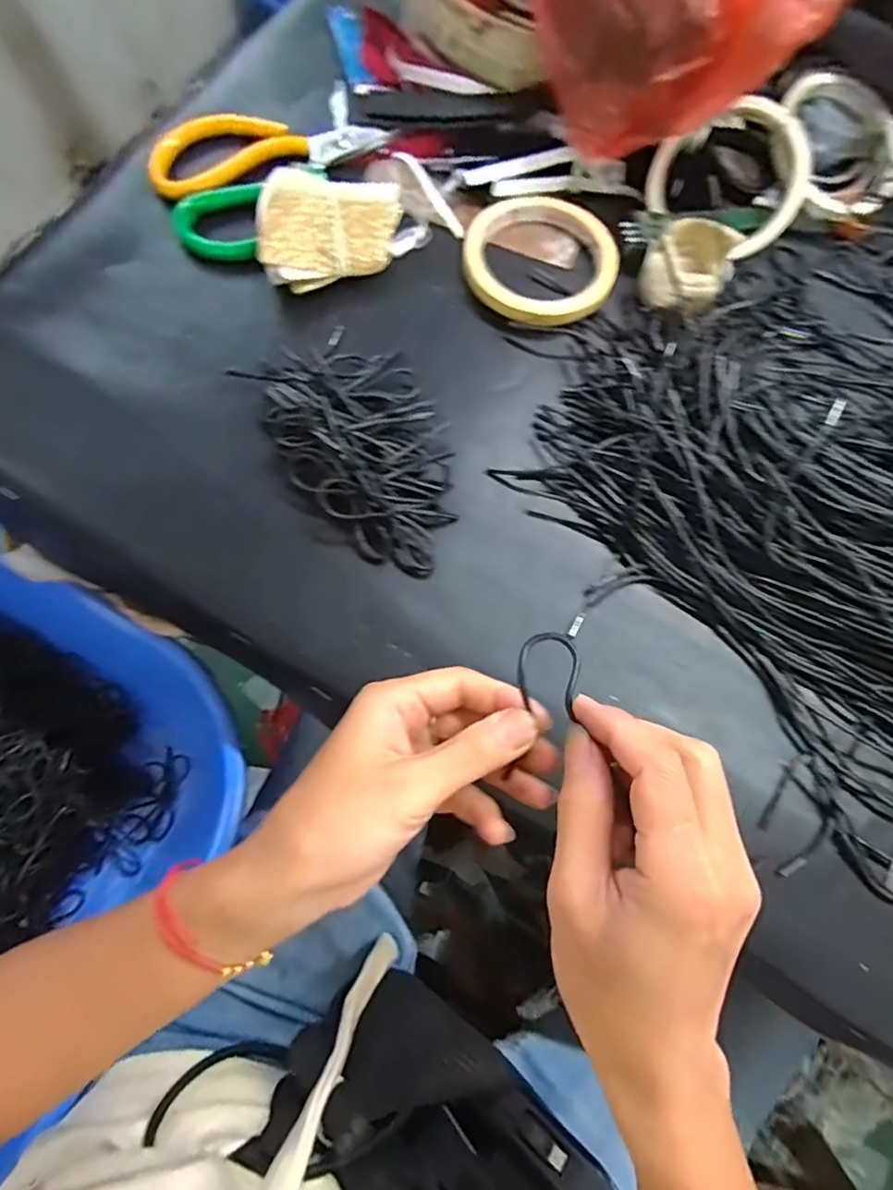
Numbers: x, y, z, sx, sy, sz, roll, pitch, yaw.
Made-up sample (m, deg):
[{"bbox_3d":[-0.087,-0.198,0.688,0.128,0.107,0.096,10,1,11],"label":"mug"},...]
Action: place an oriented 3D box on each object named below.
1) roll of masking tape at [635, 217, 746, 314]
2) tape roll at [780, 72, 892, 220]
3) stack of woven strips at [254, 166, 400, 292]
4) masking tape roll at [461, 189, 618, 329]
[{"bbox_3d":[0.149,-0.201,0.358,0.049,0.035,0.052,0,76,0],"label":"roll of masking tape"},{"bbox_3d":[0.259,-0.295,0.385,0.092,0.025,0.092,1,86,-10],"label":"tape roll"},{"bbox_3d":[-0.071,-0.222,0.358,0.083,0.019,0.067,-7,91,-16],"label":"stack of woven strips"},{"bbox_3d":[0.056,-0.212,0.368,0.092,0.020,0.096,0,76,0],"label":"masking tape roll"}]

